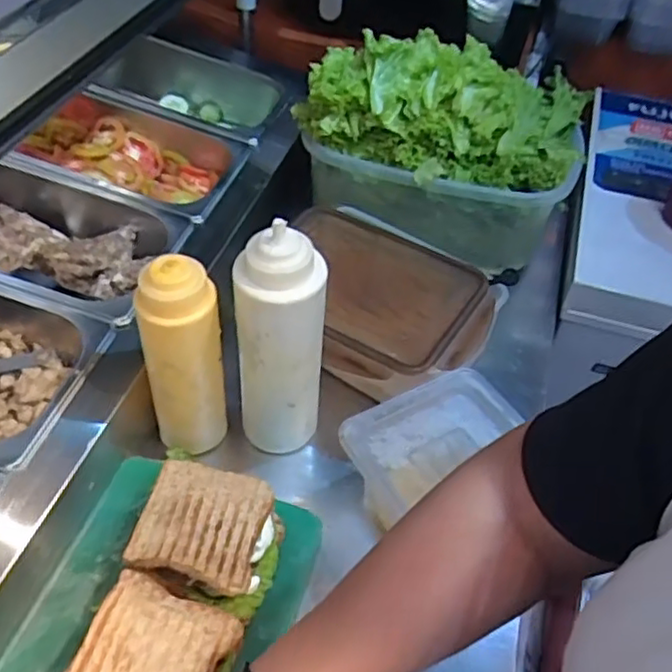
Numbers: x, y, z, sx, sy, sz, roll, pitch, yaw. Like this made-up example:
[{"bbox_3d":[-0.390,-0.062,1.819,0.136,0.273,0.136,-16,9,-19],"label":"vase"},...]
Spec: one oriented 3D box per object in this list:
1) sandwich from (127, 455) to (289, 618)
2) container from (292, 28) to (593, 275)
[{"bbox_3d":[-0.104,0.162,0.557,0.112,0.055,0.099,12,47,6],"label":"sandwich"},{"bbox_3d":[0.136,-0.252,0.873,0.337,0.207,0.229,16,48,10],"label":"container"}]

